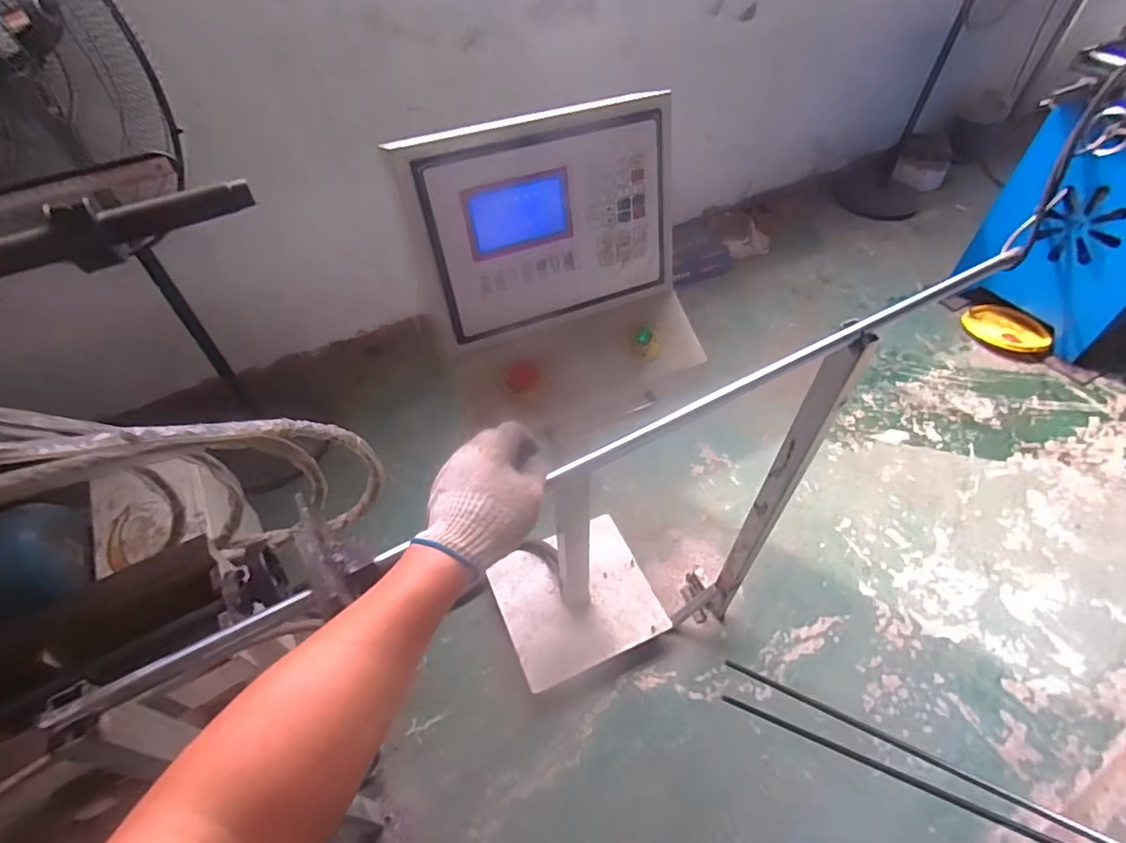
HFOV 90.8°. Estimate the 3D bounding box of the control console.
[{"bbox_3d":[0.025,0.111,1.050,0.358,1.214,0.316,-20,53,-15],"label":"control console"}]

